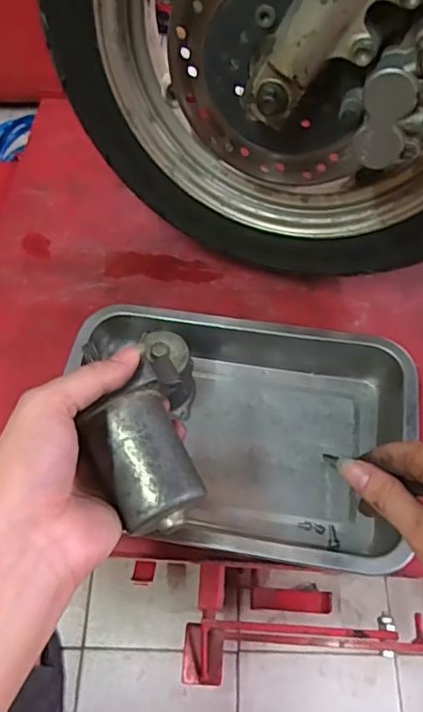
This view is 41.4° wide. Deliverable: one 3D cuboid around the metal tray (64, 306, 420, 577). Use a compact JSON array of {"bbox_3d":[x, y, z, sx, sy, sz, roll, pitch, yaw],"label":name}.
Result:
[{"bbox_3d":[0.020,0.060,0.493,0.295,0.049,0.216,9,60,5],"label":"metal tray"}]

